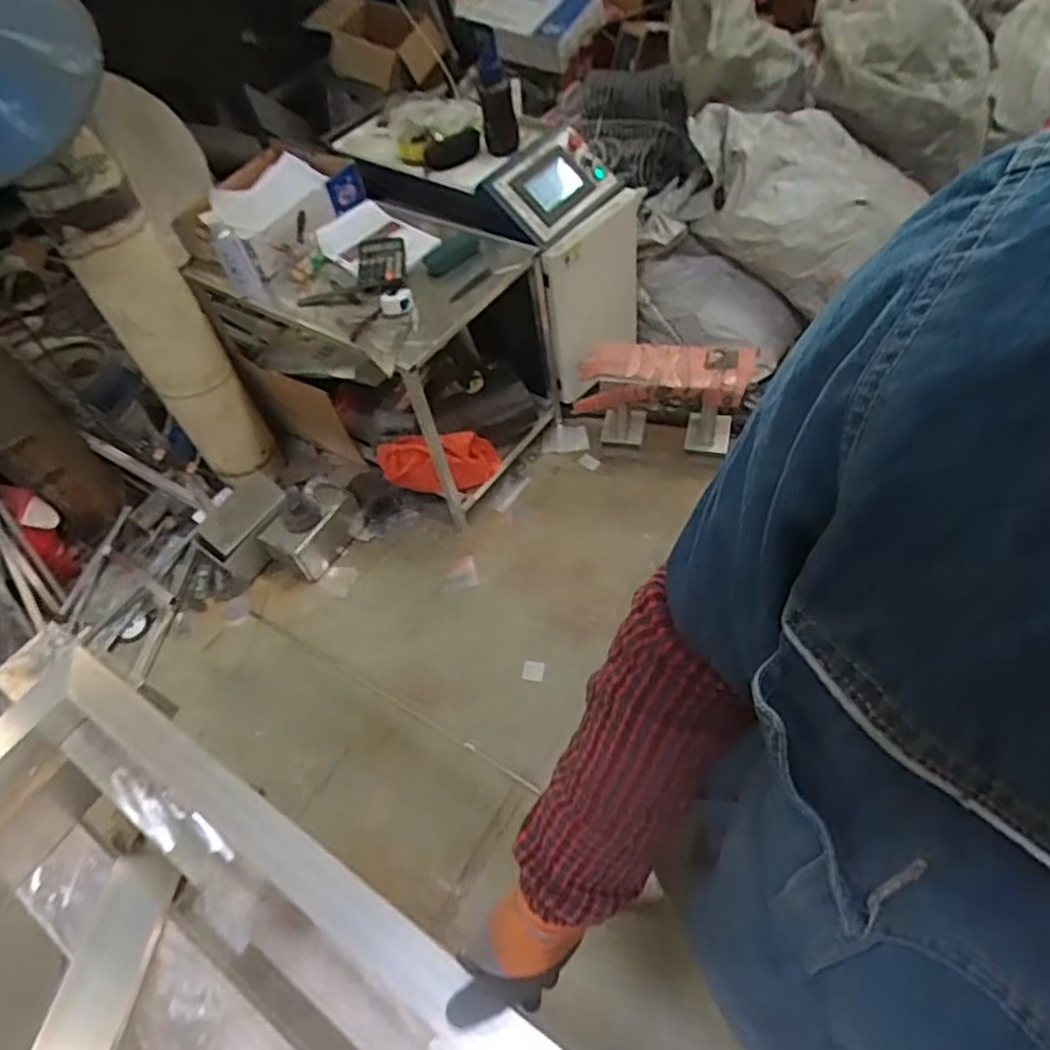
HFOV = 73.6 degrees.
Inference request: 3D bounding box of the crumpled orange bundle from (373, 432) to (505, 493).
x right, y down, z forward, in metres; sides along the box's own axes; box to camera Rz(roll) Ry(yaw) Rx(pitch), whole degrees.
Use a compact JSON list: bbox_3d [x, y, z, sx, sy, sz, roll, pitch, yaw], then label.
[{"bbox_3d":[-0.237,-0.167,1.907,0.316,0.140,0.122,-6,52,5],"label":"crumpled orange bundle"}]

